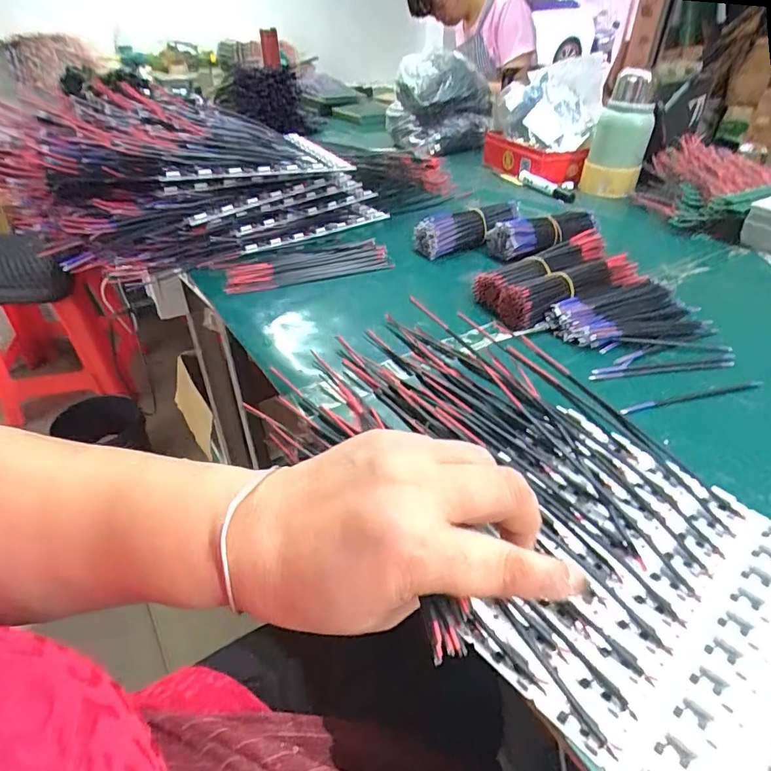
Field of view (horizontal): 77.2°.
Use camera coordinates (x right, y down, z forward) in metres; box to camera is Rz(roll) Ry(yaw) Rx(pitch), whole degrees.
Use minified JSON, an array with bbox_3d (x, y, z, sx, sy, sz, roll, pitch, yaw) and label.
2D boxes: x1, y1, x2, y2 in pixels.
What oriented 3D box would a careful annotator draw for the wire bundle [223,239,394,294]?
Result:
[{"bbox_3d":[-0.095,-0.151,0.593,0.201,0.013,0.080,-16,41,-21],"label":"wire bundle"}]

